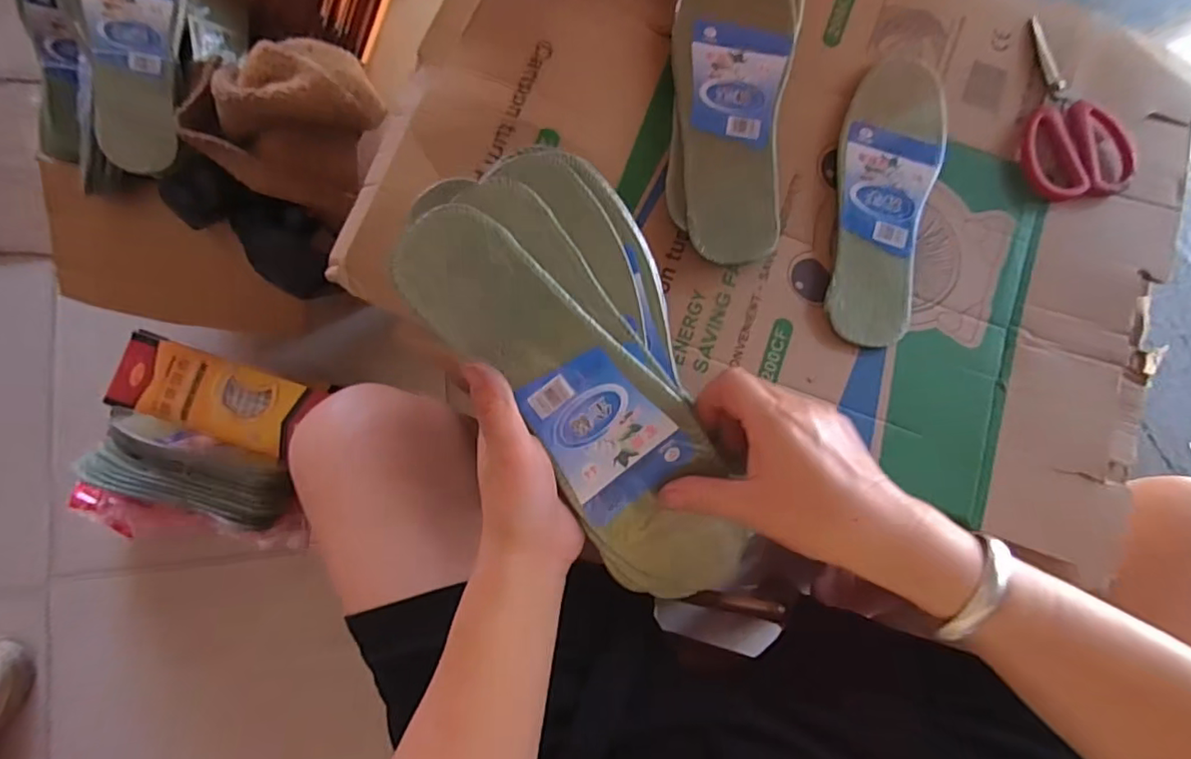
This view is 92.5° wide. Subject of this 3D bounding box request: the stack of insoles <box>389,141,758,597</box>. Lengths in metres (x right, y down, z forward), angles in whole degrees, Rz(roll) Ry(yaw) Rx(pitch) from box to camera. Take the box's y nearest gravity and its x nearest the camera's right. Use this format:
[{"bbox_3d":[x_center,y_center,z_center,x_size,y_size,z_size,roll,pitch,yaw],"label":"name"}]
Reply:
[{"bbox_3d":[0.006,0.010,0.328,0.114,0.028,0.274,-28,103,-5],"label":"stack of insoles"}]

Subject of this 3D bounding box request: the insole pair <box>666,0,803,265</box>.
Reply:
[{"bbox_3d":[0.098,-0.211,0.411,0.087,0.016,0.258,7,81,1],"label":"insole pair"}]

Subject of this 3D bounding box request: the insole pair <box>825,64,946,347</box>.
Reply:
[{"bbox_3d":[0.207,-0.130,0.408,0.071,0.009,0.214,13,81,2],"label":"insole pair"}]

